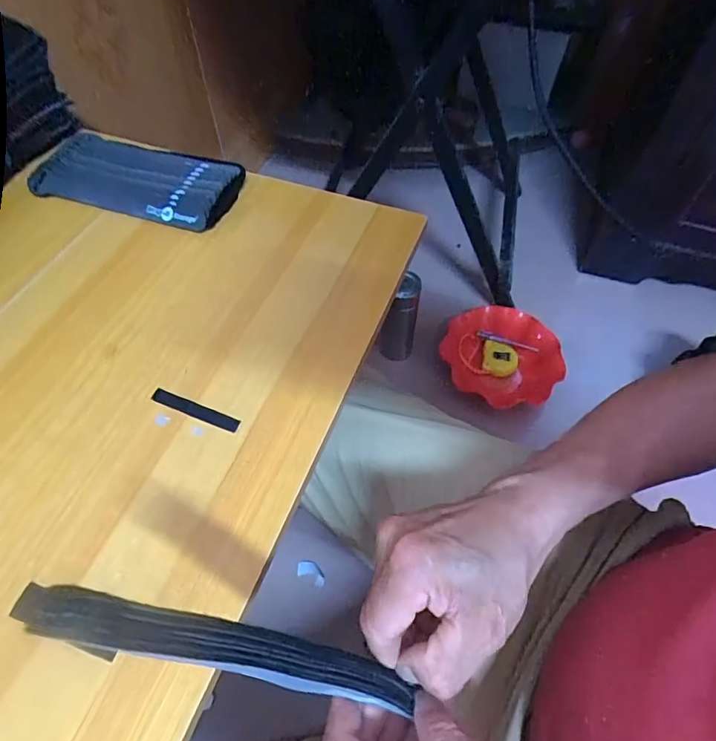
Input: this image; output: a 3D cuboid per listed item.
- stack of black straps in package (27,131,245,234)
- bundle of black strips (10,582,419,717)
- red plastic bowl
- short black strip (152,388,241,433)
[{"bbox_3d":[-0.215,-0.193,0.475,0.201,0.029,0.087,16,59,8],"label":"stack of black straps in package"},{"bbox_3d":[-0.046,0.123,0.209,0.183,0.019,0.019,31,54,-26],"label":"bundle of black strips"},{"bbox_3d":[0.279,-0.036,0.933,0.222,0.052,0.201,29,61,16],"label":"red plastic bowl"},{"bbox_3d":[-0.118,0.028,0.348,0.070,0.004,0.011,21,60,11],"label":"short black strip"}]

